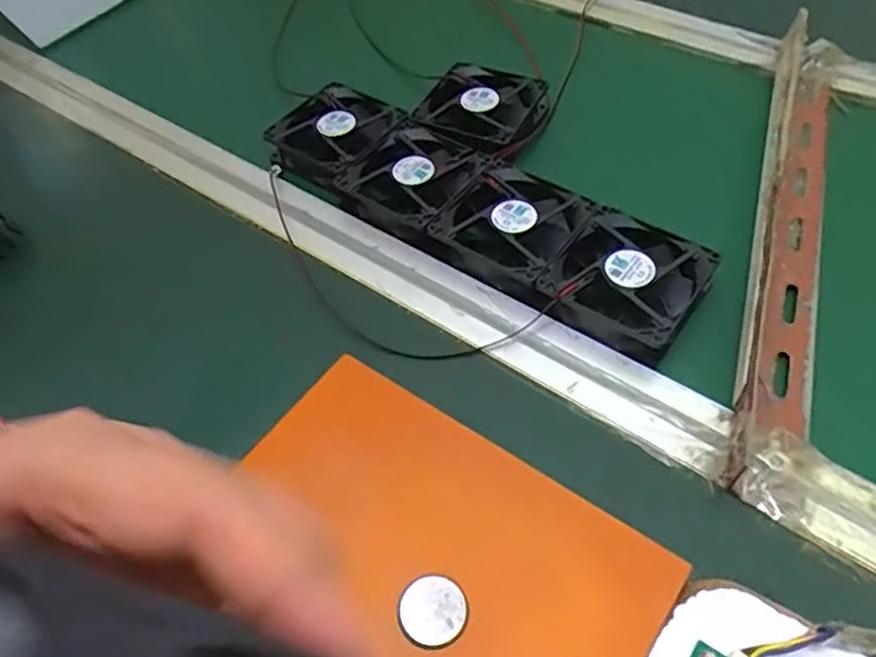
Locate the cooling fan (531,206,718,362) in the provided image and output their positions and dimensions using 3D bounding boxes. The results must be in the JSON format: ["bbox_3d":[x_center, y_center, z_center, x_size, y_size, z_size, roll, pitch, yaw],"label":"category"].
[{"bbox_3d":[0.113,-0.028,0.402,0.078,0.025,0.083,30,60,25],"label":"cooling fan"}]

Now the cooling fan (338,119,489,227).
[{"bbox_3d":[-0.016,-0.104,0.468,0.081,0.025,0.080,27,59,24],"label":"cooling fan"}]

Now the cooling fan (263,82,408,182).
[{"bbox_3d":[-0.075,-0.144,0.505,0.081,0.030,0.082,29,60,25],"label":"cooling fan"}]

